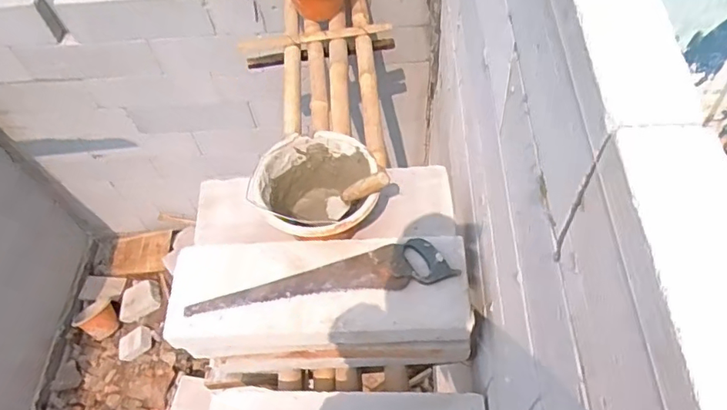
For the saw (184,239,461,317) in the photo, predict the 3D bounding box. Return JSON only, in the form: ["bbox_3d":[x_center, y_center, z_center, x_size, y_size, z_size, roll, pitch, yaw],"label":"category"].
[{"bbox_3d":[-0.087,0.148,1.112,0.534,0.034,0.094,-8,58,-1],"label":"saw"}]

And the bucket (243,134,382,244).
[{"bbox_3d":[-0.097,-0.006,1.197,0.240,0.202,0.253,-2,58,3],"label":"bucket"}]

